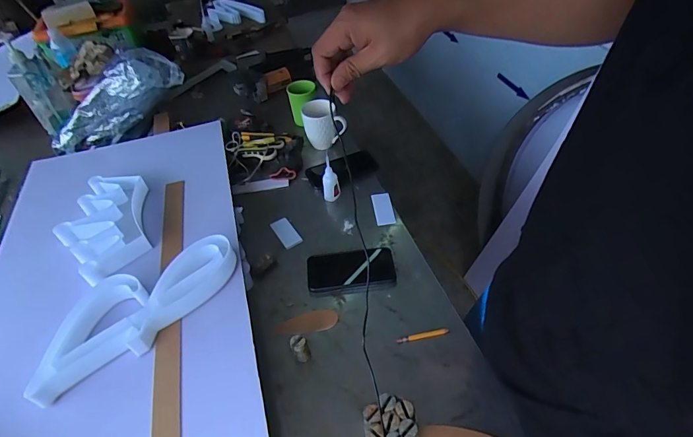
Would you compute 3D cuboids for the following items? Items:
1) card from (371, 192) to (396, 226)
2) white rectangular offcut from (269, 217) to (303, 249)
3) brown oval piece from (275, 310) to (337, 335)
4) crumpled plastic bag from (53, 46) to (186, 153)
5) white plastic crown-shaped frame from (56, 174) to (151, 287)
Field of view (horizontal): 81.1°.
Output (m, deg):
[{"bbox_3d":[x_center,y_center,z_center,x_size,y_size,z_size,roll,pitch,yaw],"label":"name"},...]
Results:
[{"bbox_3d":[0.080,-0.023,0.885,0.040,0.009,0.091,-8,47,-1],"label":"card"},{"bbox_3d":[-0.128,0.029,0.857,0.040,0.007,0.084,-27,50,-18],"label":"white rectangular offcut"},{"bbox_3d":[-0.069,0.182,0.706,0.105,0.005,0.040,-11,47,-4],"label":"brown oval piece"},{"bbox_3d":[-0.596,-0.290,1.027,0.377,0.136,0.127,-35,48,10],"label":"crumpled plastic bag"},{"bbox_3d":[-0.475,0.017,0.798,0.152,0.035,0.273,-18,48,-10],"label":"white plastic crown-shaped frame"}]

